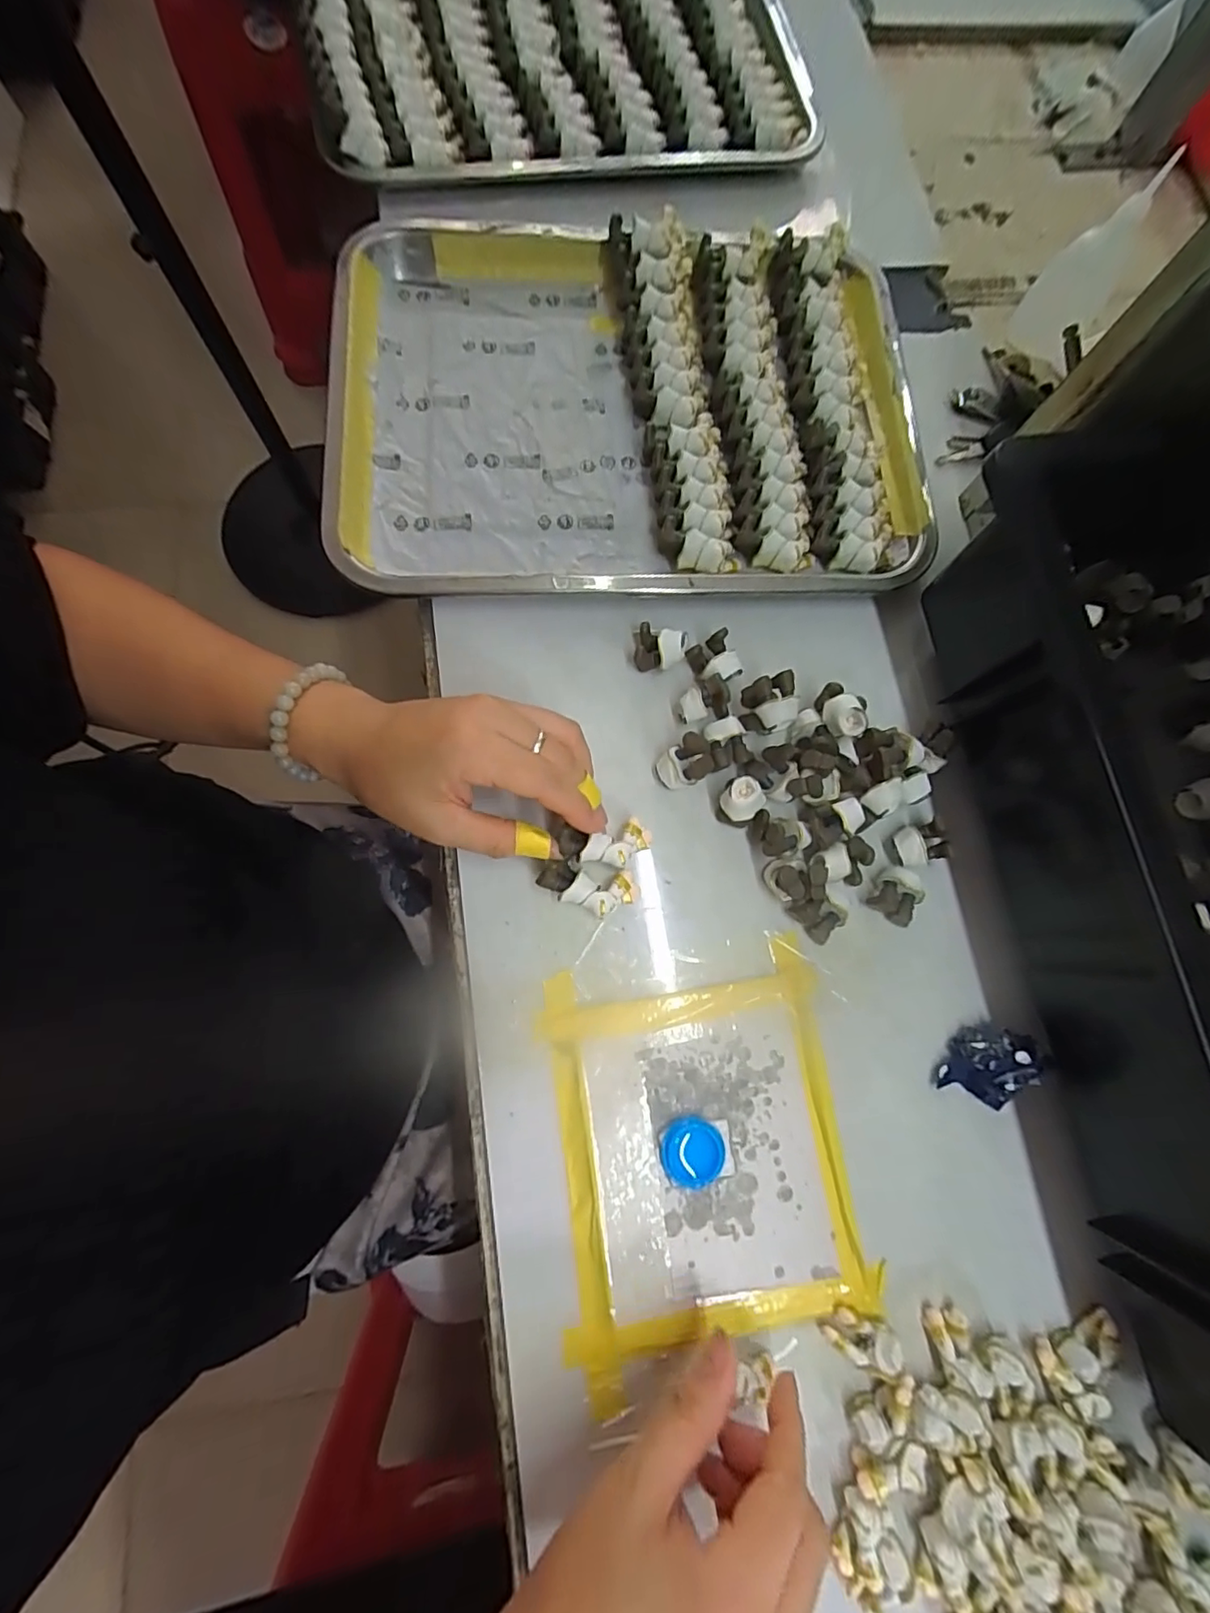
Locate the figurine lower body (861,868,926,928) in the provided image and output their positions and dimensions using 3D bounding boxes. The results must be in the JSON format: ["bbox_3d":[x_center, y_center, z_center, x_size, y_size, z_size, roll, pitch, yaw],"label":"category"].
[{"bbox_3d":[0.153,0.047,0.296,0.022,0.017,0.026,37,78,5],"label":"figurine lower body"}]

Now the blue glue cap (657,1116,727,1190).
[{"bbox_3d":[0.042,0.164,0.268,0.030,0.006,0.029,1,77,-3],"label":"blue glue cap"}]

